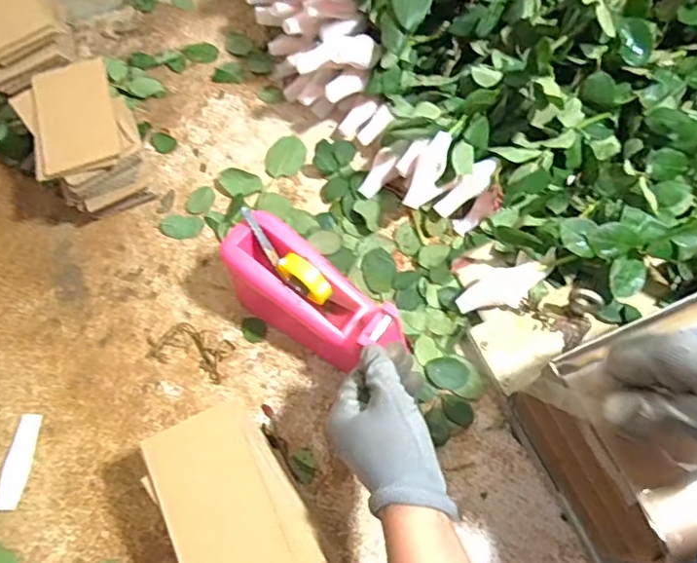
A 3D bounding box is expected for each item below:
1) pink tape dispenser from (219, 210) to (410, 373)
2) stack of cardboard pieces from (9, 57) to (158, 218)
[{"bbox_3d":[-0.032,0.021,0.544,0.191,0.102,0.073,36,71,17],"label":"pink tape dispenser"},{"bbox_3d":[-0.292,-0.153,0.623,0.104,0.119,0.150,-27,68,-9],"label":"stack of cardboard pieces"}]

